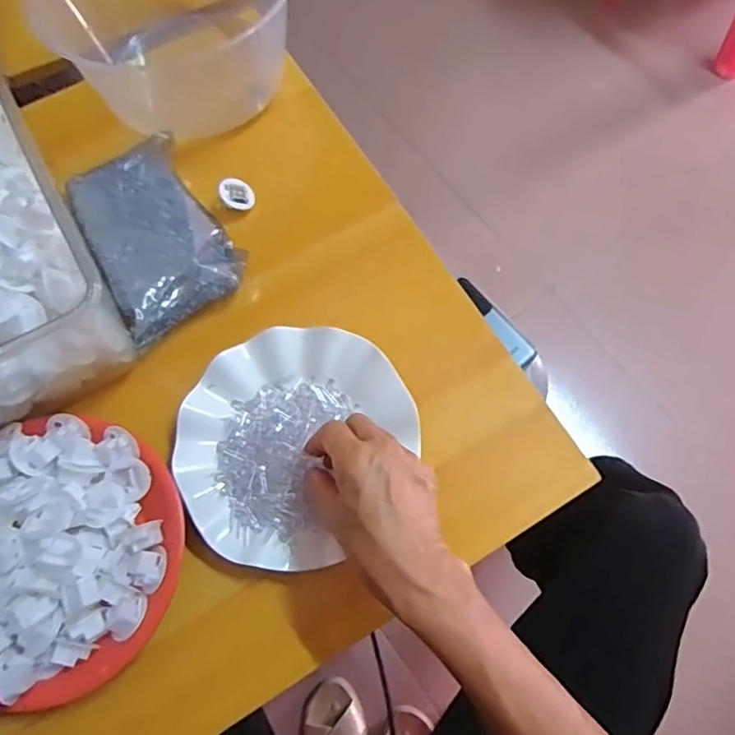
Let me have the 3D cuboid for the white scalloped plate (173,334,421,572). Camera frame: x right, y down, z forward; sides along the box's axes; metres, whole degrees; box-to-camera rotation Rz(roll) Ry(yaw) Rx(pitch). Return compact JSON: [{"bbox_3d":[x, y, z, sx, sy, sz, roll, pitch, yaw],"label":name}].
[{"bbox_3d":[-0.053,0.062,0.437,0.178,0.021,0.169,0,70,0],"label":"white scalloped plate"}]

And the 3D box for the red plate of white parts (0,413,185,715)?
[{"bbox_3d":[-0.229,0.128,0.394,0.183,0.044,0.188,0,70,0],"label":"red plate of white parts"}]

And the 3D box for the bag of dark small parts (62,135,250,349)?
[{"bbox_3d":[-0.189,-0.115,0.499,0.112,0.031,0.166,-33,74,-11],"label":"bag of dark small parts"}]

